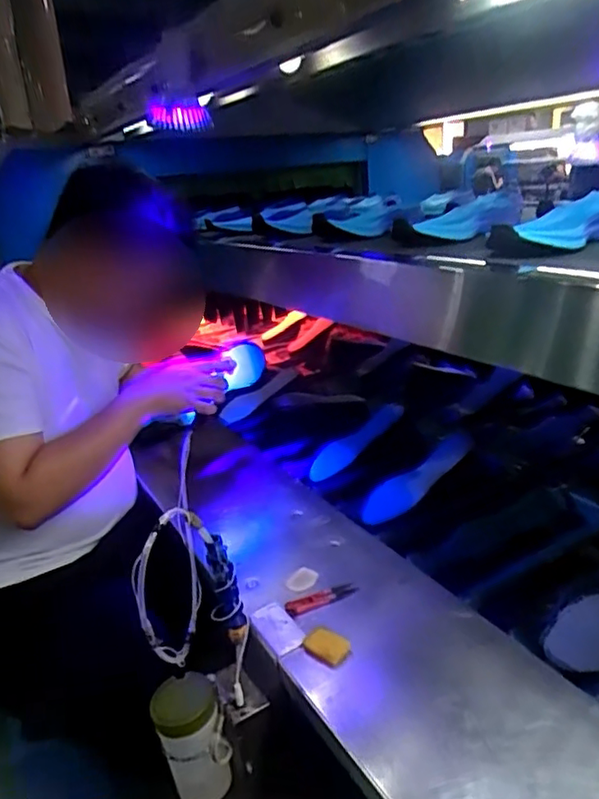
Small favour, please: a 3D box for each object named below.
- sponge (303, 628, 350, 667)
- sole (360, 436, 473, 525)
[{"bbox_3d":[0.033,0.293,0.693,0.052,0.019,0.033,16,22,35],"label":"sponge"},{"bbox_3d":[0.217,0.142,1.051,0.254,0.028,0.062,-35,30,-14],"label":"sole"}]

